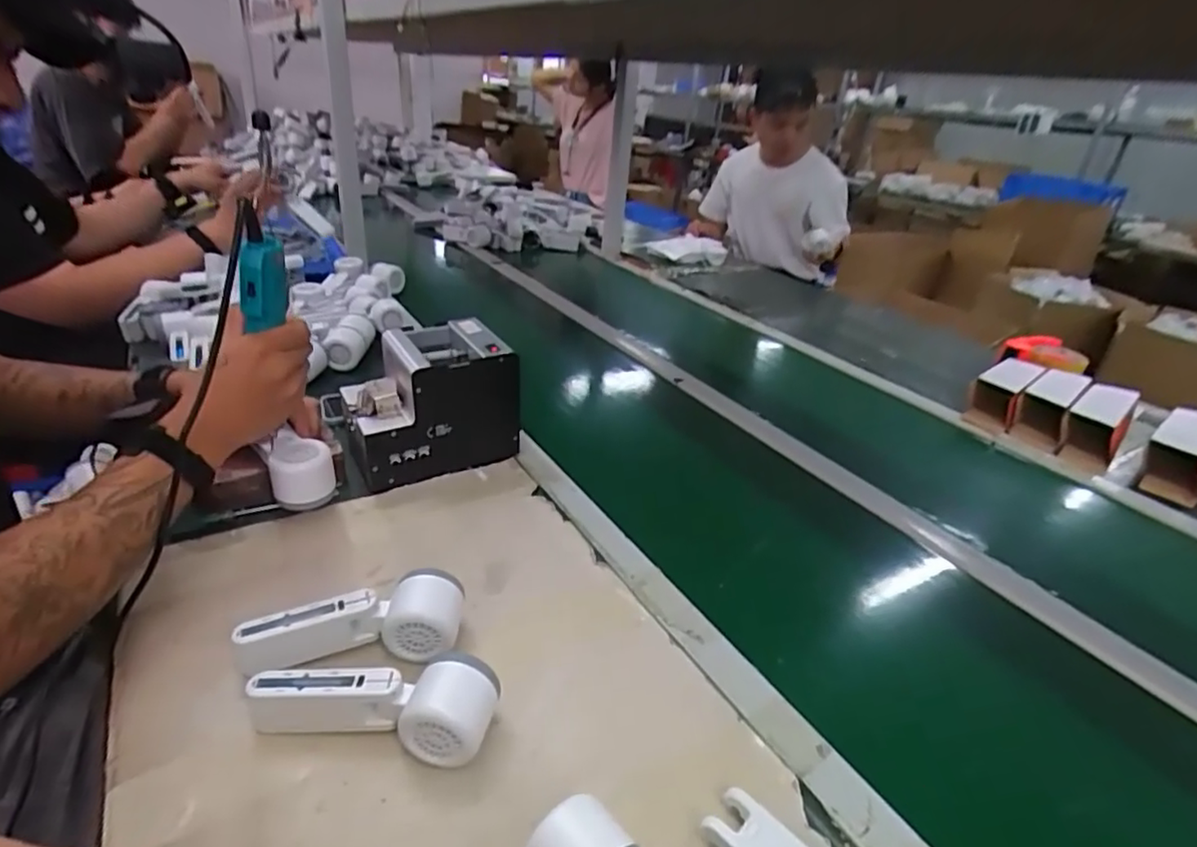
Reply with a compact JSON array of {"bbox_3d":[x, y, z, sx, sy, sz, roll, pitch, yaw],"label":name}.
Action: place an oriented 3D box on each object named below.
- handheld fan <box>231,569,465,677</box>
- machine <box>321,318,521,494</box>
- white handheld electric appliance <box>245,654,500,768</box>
[{"bbox_3d":[-0.193,0.173,0.490,0.170,0.062,0.059,-8,31,-23],"label":"handheld fan"},{"bbox_3d":[-0.207,-0.021,0.750,0.185,0.163,0.126,-13,33,-30],"label":"machine"},{"bbox_3d":[-0.162,0.201,0.445,0.171,0.060,0.057,7,28,4],"label":"white handheld electric appliance"}]

